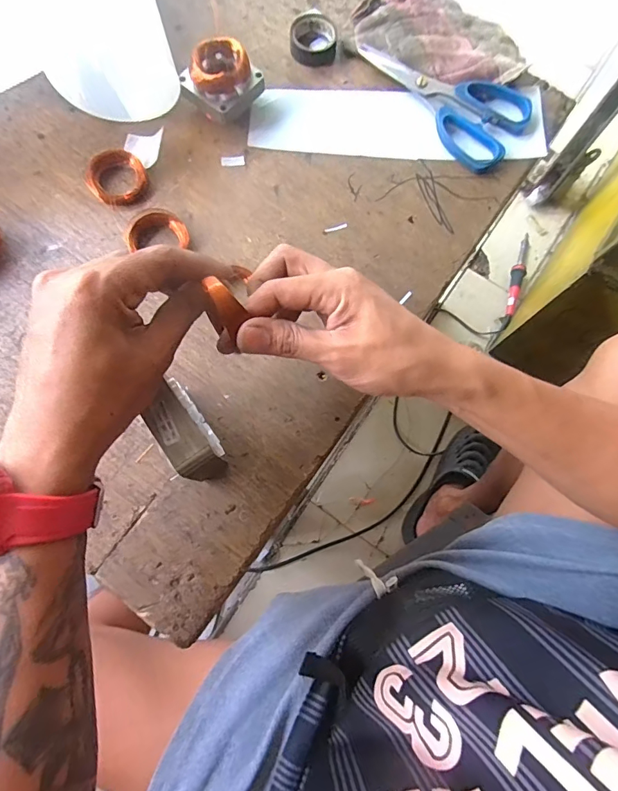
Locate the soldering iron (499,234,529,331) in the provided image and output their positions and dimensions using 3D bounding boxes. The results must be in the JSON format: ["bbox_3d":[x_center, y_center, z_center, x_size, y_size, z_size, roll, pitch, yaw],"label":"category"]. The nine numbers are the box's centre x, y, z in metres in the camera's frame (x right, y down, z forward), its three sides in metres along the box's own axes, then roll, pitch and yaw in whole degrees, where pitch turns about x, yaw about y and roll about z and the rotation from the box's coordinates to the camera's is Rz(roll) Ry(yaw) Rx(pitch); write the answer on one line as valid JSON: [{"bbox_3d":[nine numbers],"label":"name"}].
[{"bbox_3d":[0.444,-0.249,0.921,0.025,0.038,0.246,21,77,3],"label":"soldering iron"}]

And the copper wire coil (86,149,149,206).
[{"bbox_3d":[-0.173,-0.195,0.389,0.050,0.021,0.042,-26,79,-8],"label":"copper wire coil"}]

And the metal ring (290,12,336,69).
[{"bbox_3d":[0.004,-0.359,0.436,0.046,0.019,0.048,3,76,-1],"label":"metal ring"}]

